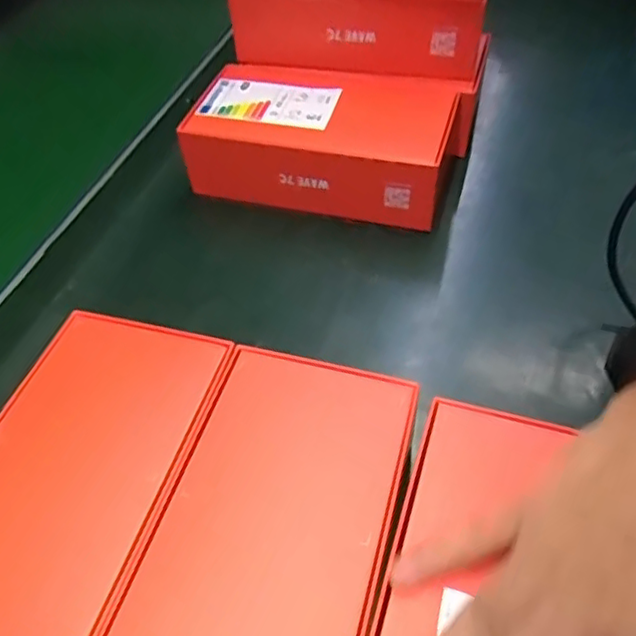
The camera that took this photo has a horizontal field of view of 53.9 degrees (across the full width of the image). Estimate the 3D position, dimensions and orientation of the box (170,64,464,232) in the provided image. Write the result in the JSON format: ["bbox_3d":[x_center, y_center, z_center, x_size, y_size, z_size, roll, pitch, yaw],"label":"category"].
[{"bbox_3d":[0.005,-0.128,0.460,0.177,0.067,0.095,10,51,14],"label":"box"}]

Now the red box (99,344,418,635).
[{"bbox_3d":[-0.018,0.106,0.267,0.093,0.062,0.182,10,51,14],"label":"red box"}]

